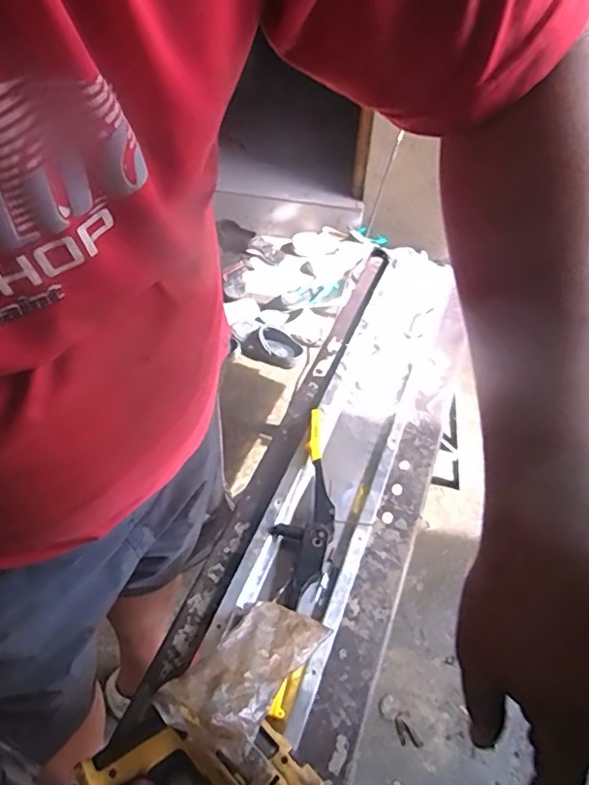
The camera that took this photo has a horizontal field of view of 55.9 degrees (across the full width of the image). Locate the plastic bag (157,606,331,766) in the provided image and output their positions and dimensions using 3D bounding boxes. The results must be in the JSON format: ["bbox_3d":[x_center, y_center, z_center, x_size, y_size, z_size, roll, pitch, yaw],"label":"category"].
[{"bbox_3d":[-0.043,0.308,0.633,0.106,0.058,0.208,35,32,23],"label":"plastic bag"}]

